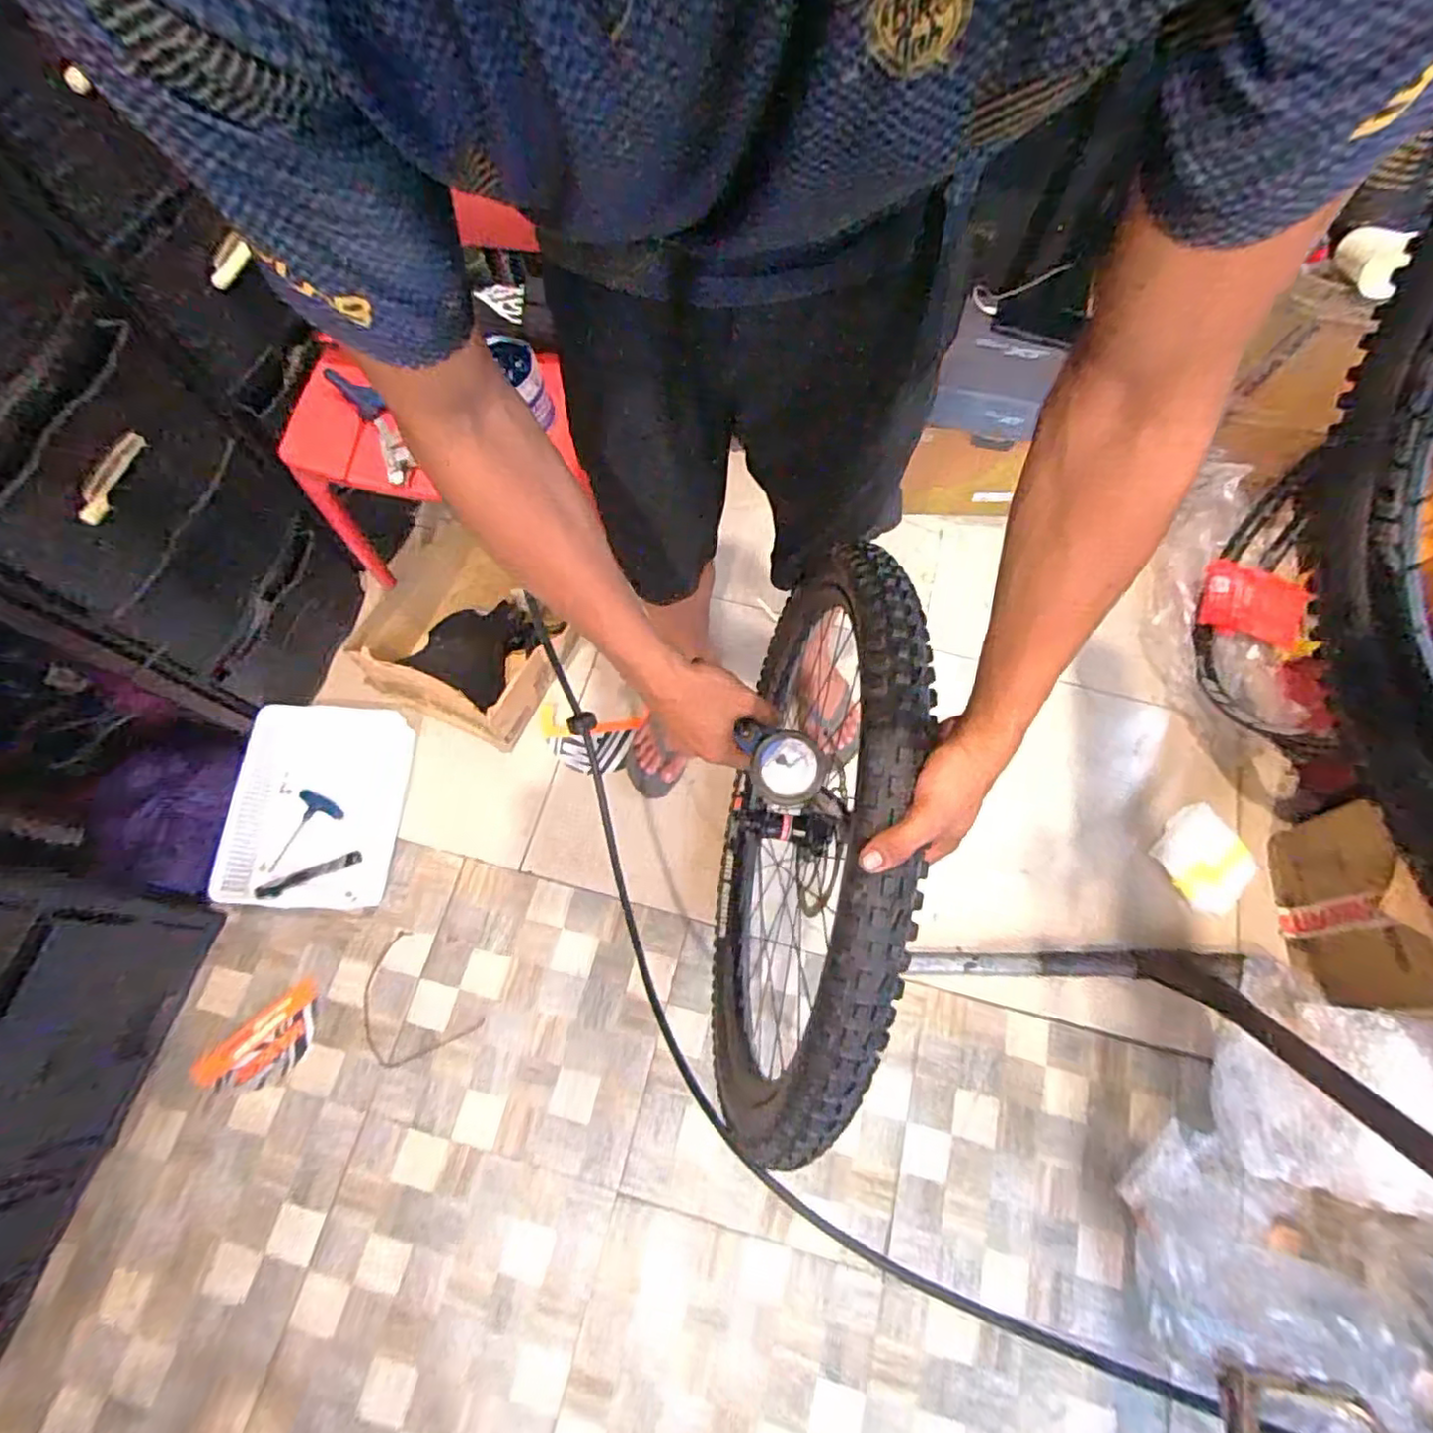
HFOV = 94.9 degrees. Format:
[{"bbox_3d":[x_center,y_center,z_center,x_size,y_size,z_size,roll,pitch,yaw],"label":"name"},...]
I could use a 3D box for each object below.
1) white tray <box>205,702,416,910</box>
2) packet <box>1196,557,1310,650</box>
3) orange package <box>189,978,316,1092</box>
[{"bbox_3d":[-0.676,0.150,1.129,0.247,0.092,0.337,1,70,0],"label":"white tray"},{"bbox_3d":[1.014,-0.215,1.246,0.174,0.014,0.140,19,83,12],"label":"packet"},{"bbox_3d":[-0.724,0.531,1.052,0.206,0.009,0.104,-39,75,-13],"label":"orange package"}]

